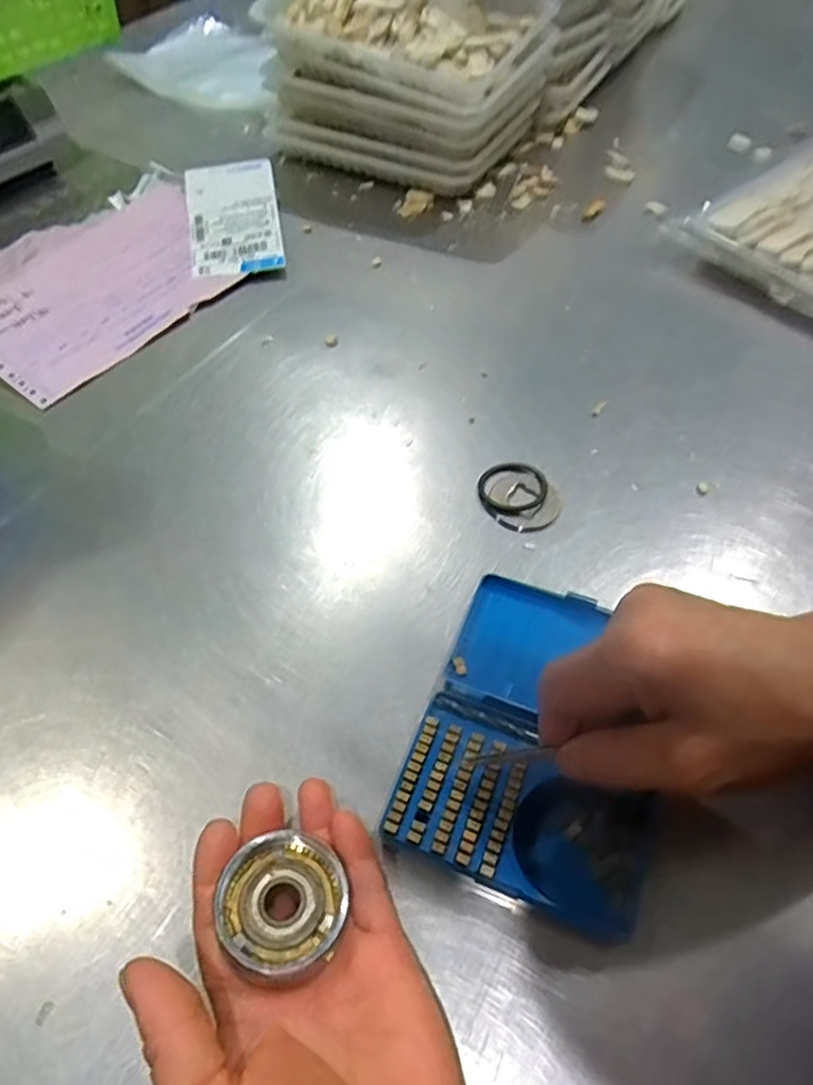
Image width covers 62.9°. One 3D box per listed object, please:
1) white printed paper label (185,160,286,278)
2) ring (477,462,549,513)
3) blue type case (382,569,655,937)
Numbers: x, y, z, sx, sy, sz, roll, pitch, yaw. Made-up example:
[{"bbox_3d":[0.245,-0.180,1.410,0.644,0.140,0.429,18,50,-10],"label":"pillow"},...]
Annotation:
[{"bbox_3d":[-0.147,-0.277,0.568,0.075,0.004,0.127,-11,67,-1],"label":"white printed paper label"},{"bbox_3d":[0.064,-0.035,0.403,0.041,0.005,0.041,-1,53,1],"label":"ring"},{"bbox_3d":[0.063,0.085,0.306,0.103,0.024,0.146,16,55,13],"label":"blue type case"}]

